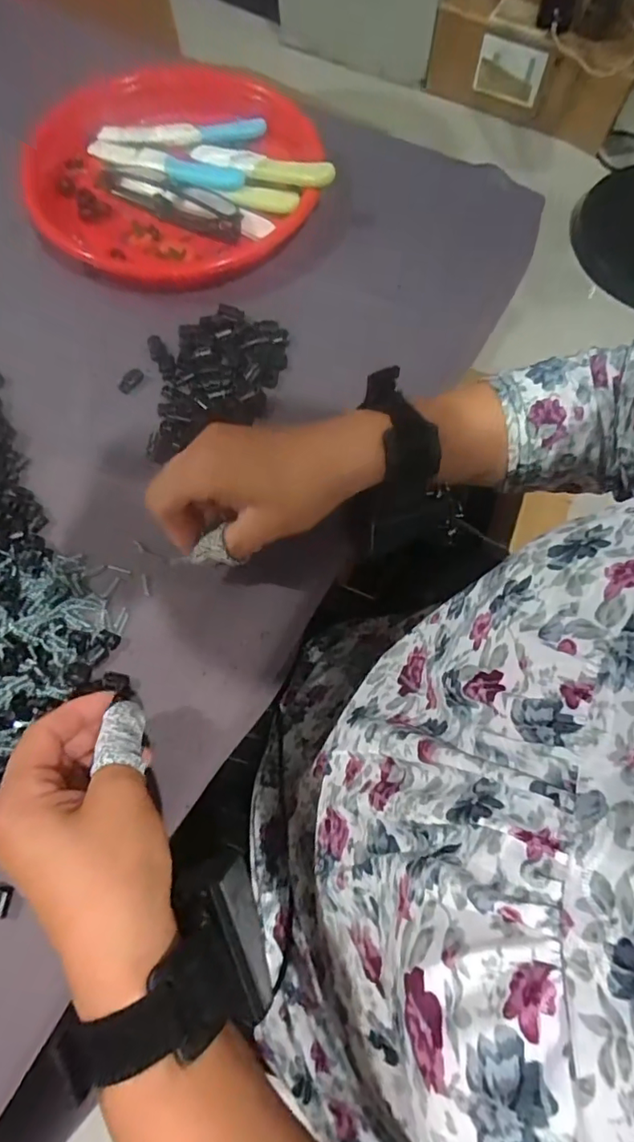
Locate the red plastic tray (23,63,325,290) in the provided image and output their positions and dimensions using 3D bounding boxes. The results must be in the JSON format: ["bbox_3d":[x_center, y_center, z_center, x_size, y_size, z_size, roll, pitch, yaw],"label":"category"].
[{"bbox_3d":[-0.129,-0.377,0.470,0.246,0.033,0.262,-7,72,-3],"label":"red plastic tray"}]

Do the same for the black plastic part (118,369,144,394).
[{"bbox_3d":[-0.147,-0.150,0.407,0.012,0.004,0.023,31,72,9],"label":"black plastic part"}]

